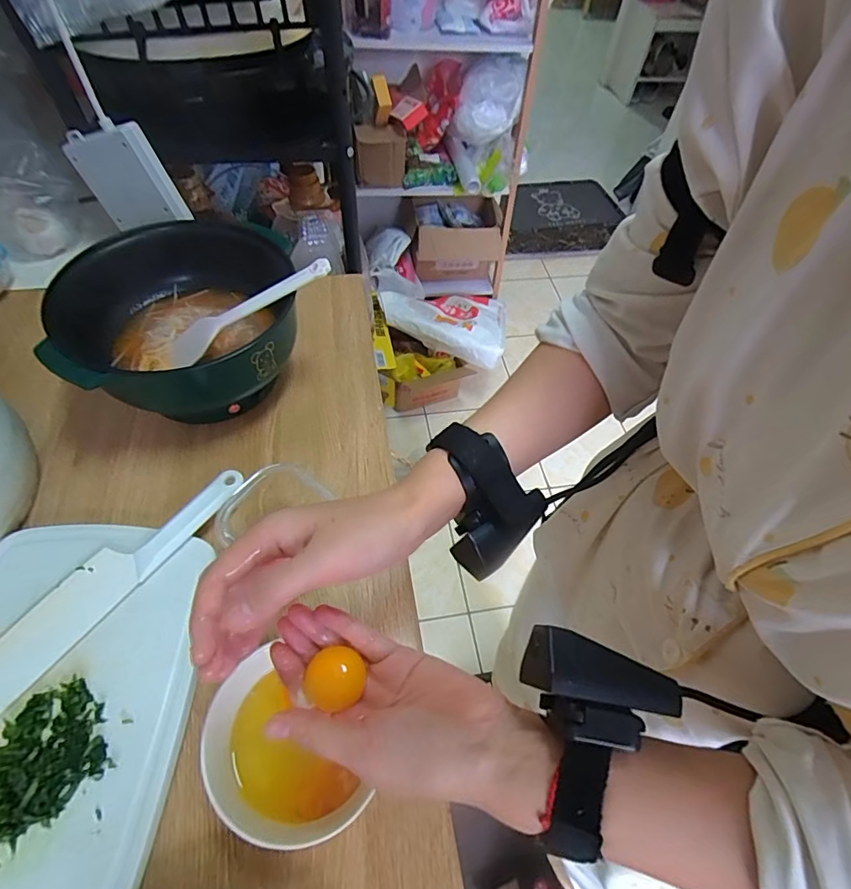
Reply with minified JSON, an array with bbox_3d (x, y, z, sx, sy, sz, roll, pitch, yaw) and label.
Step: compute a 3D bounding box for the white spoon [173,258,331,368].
[{"bbox_3d":[-0.180,-0.131,0.483,0.192,0.016,0.053,-26,57,12],"label":"white spoon"}]

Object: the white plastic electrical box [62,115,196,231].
[{"bbox_3d":[-0.373,-0.330,0.607,0.100,0.116,0.033,-9,42,16],"label":"white plastic electrical box"}]

